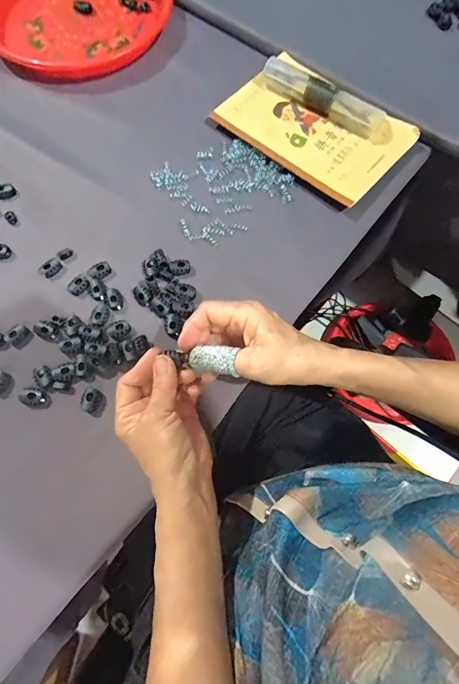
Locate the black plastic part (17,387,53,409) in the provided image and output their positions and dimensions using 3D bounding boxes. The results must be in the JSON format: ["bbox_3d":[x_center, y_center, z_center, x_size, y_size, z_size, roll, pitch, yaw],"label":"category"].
[{"bbox_3d":[-0.181,0.052,0.350,0.029,0.005,0.017,19,72,6],"label":"black plastic part"}]

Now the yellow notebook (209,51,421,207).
[{"bbox_3d":[0.101,-0.257,0.450,0.202,0.020,0.139,39,75,12],"label":"yellow notebook"}]

